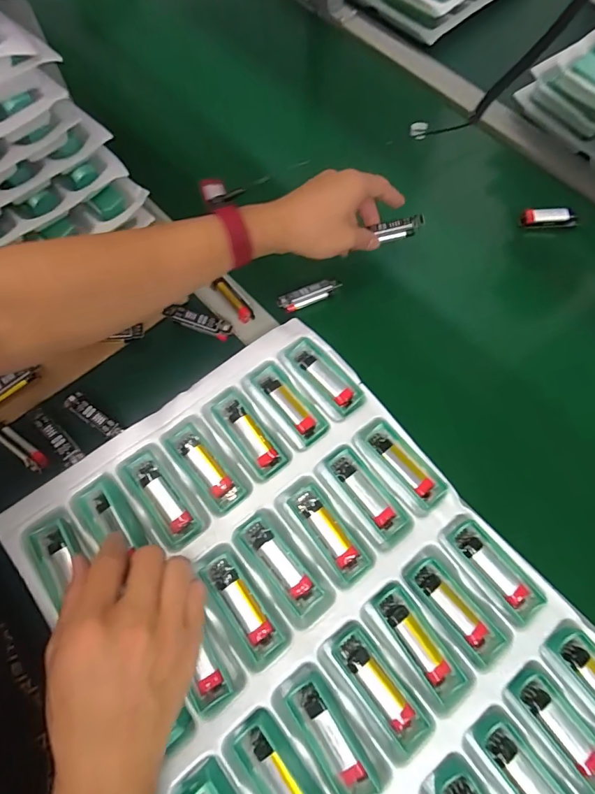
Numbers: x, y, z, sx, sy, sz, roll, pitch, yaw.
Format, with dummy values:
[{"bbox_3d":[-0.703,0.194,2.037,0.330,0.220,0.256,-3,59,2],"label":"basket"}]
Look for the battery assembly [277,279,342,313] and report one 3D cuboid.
[{"bbox_3d":[0.012,-0.108,0.458,0.066,0.012,0.016,-21,71,-9],"label":"battery assembly"}]

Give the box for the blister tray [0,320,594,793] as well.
[{"bbox_3d":[0.022,0.178,0.332,0.310,0.018,0.446,-36,74,-14],"label":"blister tray"}]

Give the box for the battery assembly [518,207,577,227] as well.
[{"bbox_3d":[0.294,-0.209,0.506,0.058,0.017,0.019,2,69,-1],"label":"battery assembly"}]

